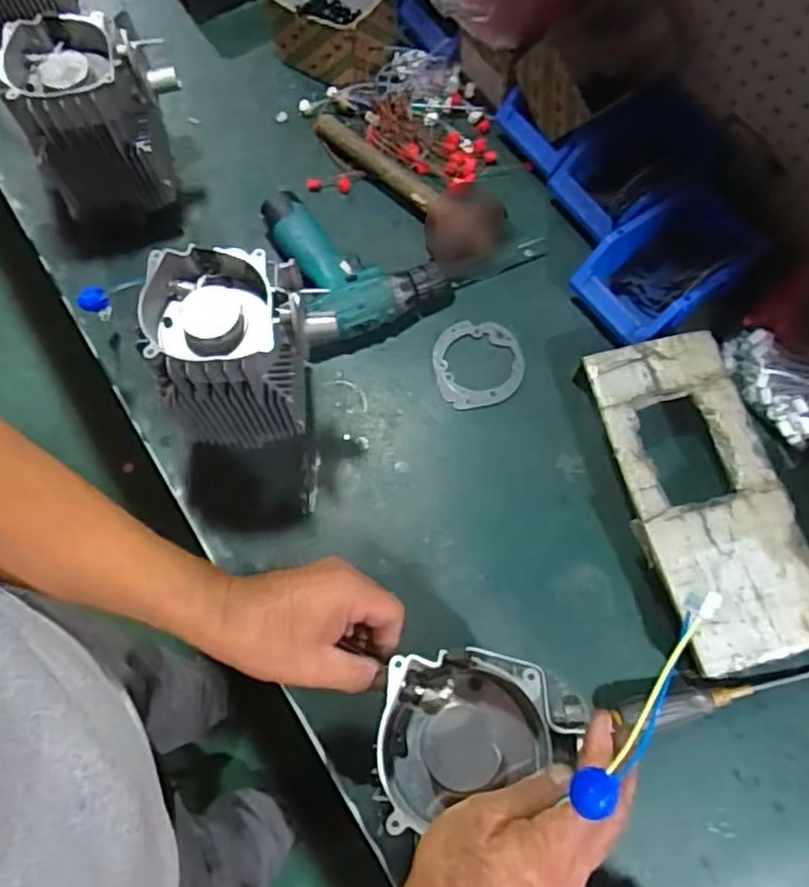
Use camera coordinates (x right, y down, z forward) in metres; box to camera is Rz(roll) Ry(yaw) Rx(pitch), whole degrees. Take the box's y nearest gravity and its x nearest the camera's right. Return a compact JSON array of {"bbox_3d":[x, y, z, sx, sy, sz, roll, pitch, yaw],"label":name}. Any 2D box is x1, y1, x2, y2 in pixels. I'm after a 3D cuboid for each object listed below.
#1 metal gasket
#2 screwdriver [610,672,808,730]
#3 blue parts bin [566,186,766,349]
[{"bbox_3d":[0.084,-0.091,0.751,0.102,0.005,0.104,-11,70,-2],"label":"metal gasket"},{"bbox_3d":[0.300,0.230,0.602,0.222,0.038,0.027,-10,70,-1],"label":"screwdriver"},{"bbox_3d":[0.293,-0.198,0.742,0.190,0.080,0.135,-35,73,-10],"label":"blue parts bin"}]

